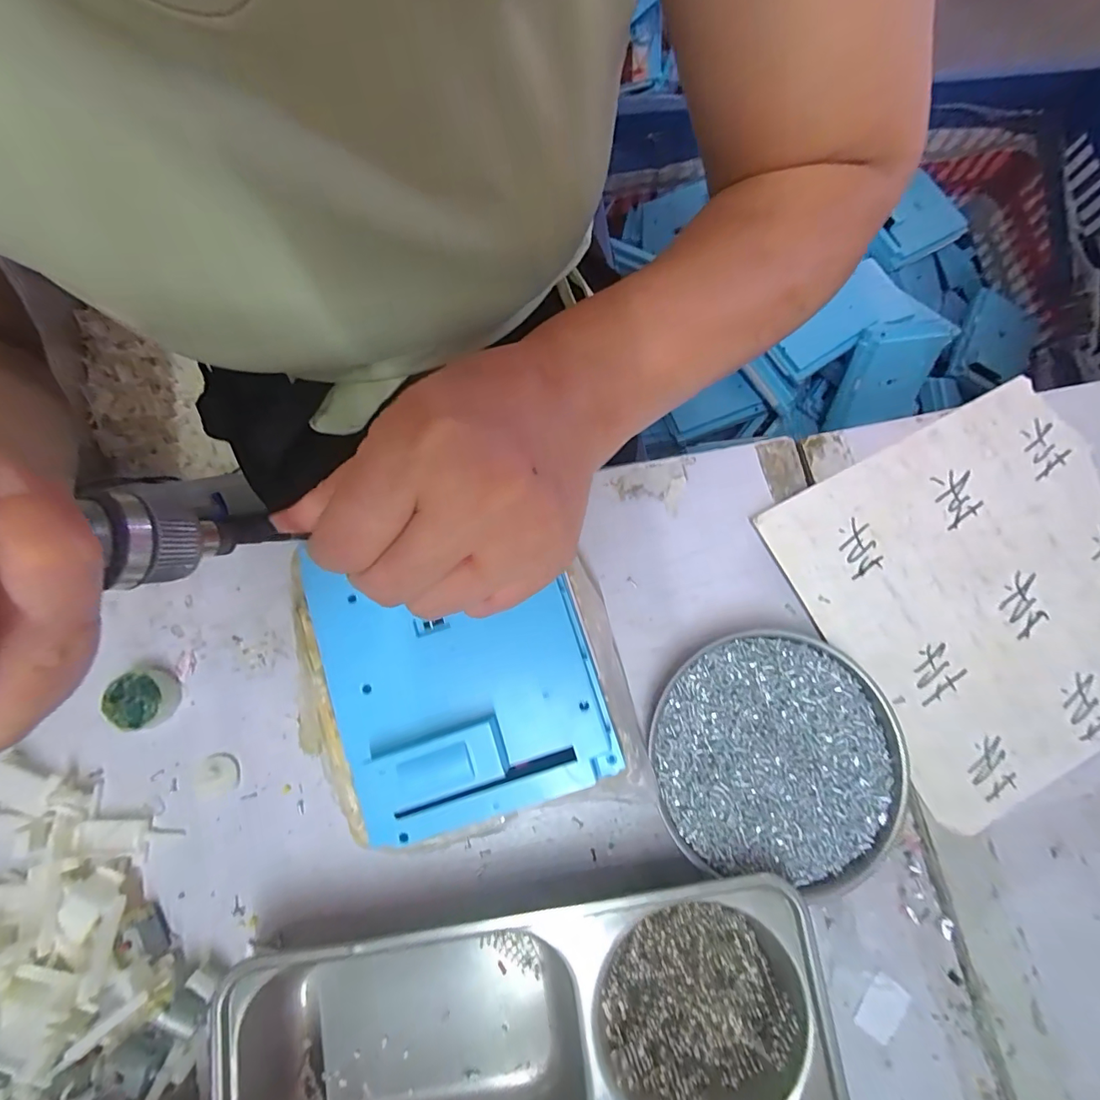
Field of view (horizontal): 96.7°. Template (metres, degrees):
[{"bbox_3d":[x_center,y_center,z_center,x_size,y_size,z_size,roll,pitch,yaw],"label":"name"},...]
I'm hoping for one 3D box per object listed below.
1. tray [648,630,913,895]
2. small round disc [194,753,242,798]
[{"bbox_3d":[0.126,0.113,0.275,0.135,0.017,0.124,0,78,-1],"label":"tray"},{"bbox_3d":[-0.191,0.129,0.280,0.026,0.004,0.022,-17,78,-4],"label":"small round disc"}]

